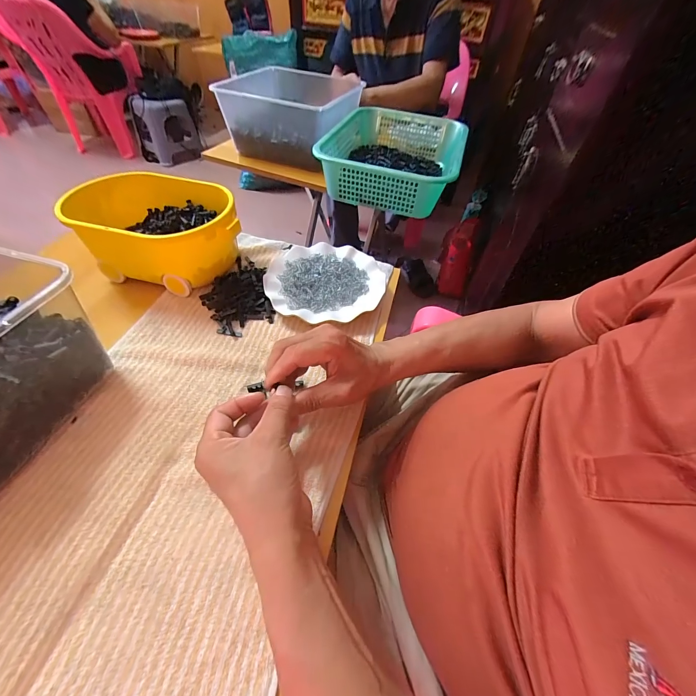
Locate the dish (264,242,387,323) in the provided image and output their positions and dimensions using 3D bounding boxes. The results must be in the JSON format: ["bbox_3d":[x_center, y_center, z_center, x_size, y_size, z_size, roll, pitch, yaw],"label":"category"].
[{"bbox_3d":[-0.036,-0.106,0.495,0.181,0.019,0.173,2,51,-2],"label":"dish"}]

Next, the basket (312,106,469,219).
[{"bbox_3d":[0.114,-0.463,0.759,0.301,0.094,0.400,16,51,9],"label":"basket"}]

